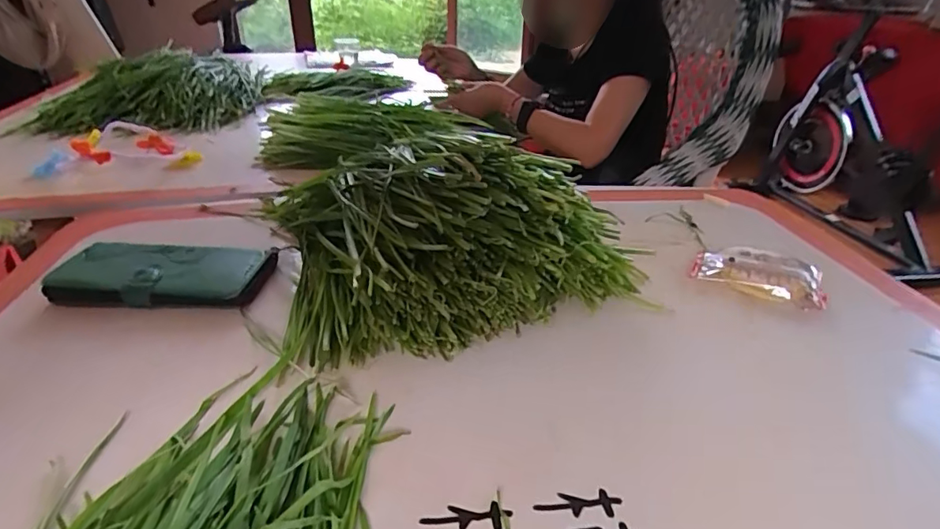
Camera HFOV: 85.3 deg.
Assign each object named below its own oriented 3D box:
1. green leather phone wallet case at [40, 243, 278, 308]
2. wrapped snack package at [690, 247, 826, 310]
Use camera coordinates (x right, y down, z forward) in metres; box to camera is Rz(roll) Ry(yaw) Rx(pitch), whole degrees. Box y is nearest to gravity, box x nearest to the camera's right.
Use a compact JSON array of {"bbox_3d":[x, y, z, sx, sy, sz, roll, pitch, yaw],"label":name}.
[{"bbox_3d":[-0.254,0.008,0.426,0.165,0.020,0.070,1,30,-3],"label":"green leather phone wallet case"},{"bbox_3d":[0.260,0.007,0.459,0.103,0.018,0.074,18,33,25],"label":"wrapped snack package"}]

